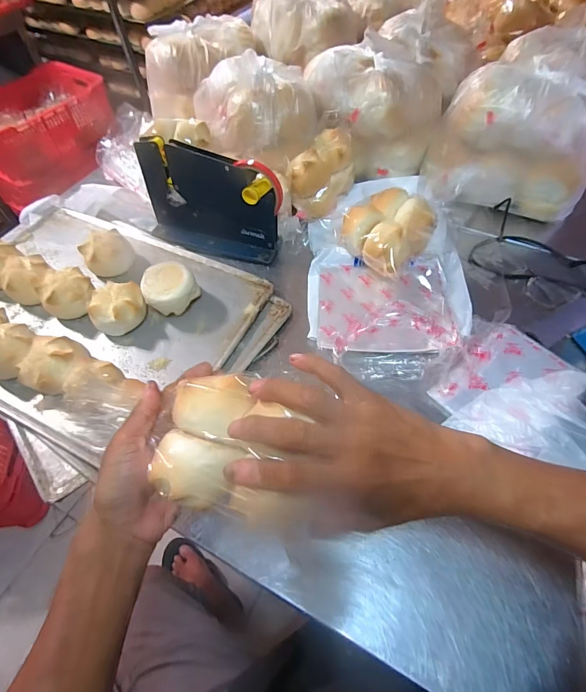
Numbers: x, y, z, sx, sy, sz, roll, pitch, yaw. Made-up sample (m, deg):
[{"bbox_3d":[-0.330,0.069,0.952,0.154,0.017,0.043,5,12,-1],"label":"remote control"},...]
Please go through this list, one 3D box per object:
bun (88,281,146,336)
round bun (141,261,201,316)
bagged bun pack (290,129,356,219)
[{"bbox_3d":[-0.245,-0.050,0.521,0.076,0.052,0.066,-33,62,-18],"label":"bun"},{"bbox_3d":[-0.176,-0.081,0.533,0.072,0.051,0.066,-1,57,1],"label":"round bun"},{"bbox_3d":[0.048,-0.289,0.622,0.069,0.090,0.132,31,63,20],"label":"bagged bun pack"}]

